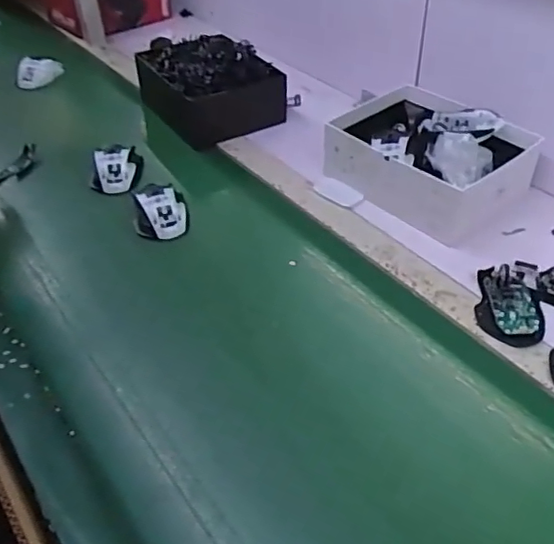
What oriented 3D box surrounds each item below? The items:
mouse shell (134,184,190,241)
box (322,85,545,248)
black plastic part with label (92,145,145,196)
[{"bbox_3d":[-0.161,-0.084,0.794,0.075,0.035,0.083,-13,44,-11],"label":"mouse shell"},{"bbox_3d":[0.222,-0.174,0.835,0.209,0.091,0.253,-32,50,-28],"label":"box"},{"bbox_3d":[-0.246,-0.154,0.866,0.071,0.035,0.090,-3,43,-1],"label":"black plastic part with label"}]

